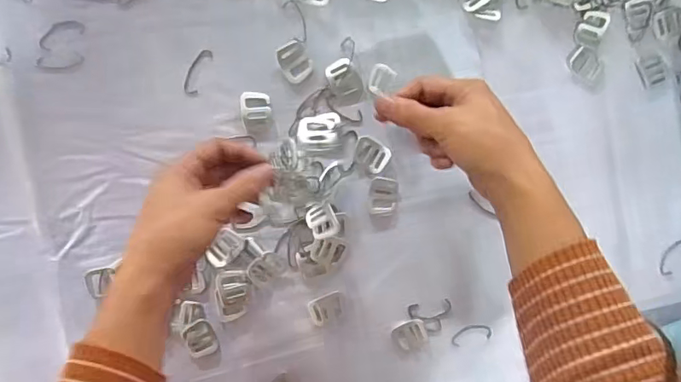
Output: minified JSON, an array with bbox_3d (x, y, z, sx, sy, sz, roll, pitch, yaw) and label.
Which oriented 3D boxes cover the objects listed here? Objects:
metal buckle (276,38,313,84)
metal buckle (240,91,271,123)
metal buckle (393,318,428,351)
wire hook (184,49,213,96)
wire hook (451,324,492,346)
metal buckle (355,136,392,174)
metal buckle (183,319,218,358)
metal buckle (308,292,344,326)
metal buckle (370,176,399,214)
[{"bbox_3d":[-0.039,-0.112,0.436,0.026,0.004,0.035,-24,94,-3],"label":"metal buckle"},{"bbox_3d":[-0.073,-0.073,0.435,0.025,0.004,0.024,-5,93,-5],"label":"metal buckle"},{"bbox_3d":[0.063,0.130,0.458,0.030,0.004,0.024,-25,94,-3],"label":"metal buckle"},{"bbox_3d":[-0.122,-0.102,0.433,0.015,0.004,0.042,23,90,-5],"label":"wire hook"},{"bbox_3d":[0.121,0.132,0.467,0.039,0.004,0.016,-8,93,-4],"label":"wire hook"},{"bbox_3d":[0.028,-0.032,0.445,0.031,0.004,0.026,36,89,-5],"label":"metal buckle"},{"bbox_3d":[-0.121,0.128,0.438,0.024,0.005,0.031,-19,94,-4],"label":"metal buckle"},{"bbox_3d":[-0.012,0.104,0.451,0.031,0.004,0.024,-22,94,-4],"label":"metal buckle"},{"bbox_3d":[0.038,0.005,0.450,0.026,0.004,0.033,4,92,-5],"label":"metal buckle"}]

